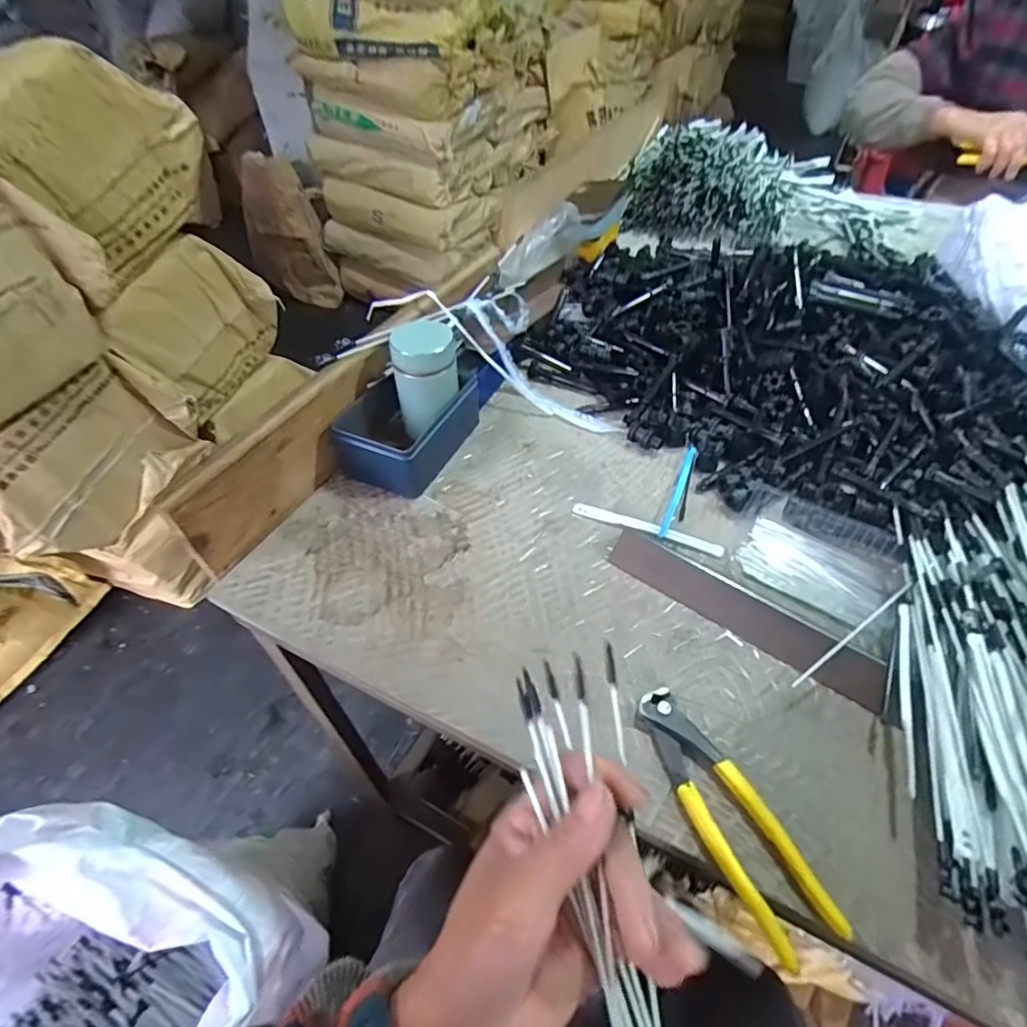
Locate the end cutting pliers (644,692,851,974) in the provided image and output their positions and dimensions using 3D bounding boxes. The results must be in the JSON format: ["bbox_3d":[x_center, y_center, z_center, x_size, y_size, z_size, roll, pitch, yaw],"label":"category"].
[{"bbox_3d":[0.133,0.185,0.359,0.047,0.014,0.160,-20,48,-16],"label":"end cutting pliers"}]

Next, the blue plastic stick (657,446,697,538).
[{"bbox_3d":[0.162,-0.023,0.555,0.009,0.008,0.139,17,49,18],"label":"blue plastic stick"}]

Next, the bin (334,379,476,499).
[{"bbox_3d":[-0.112,-0.090,0.595,0.103,0.059,0.145,18,49,19],"label":"bin"}]

